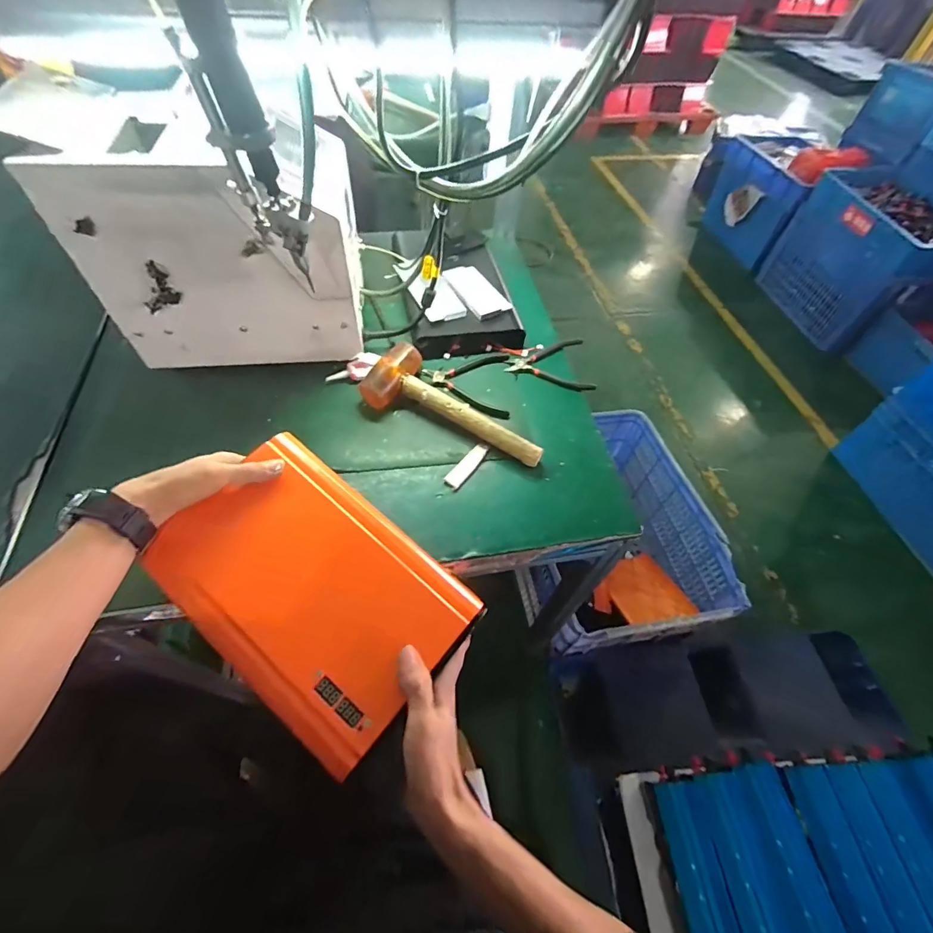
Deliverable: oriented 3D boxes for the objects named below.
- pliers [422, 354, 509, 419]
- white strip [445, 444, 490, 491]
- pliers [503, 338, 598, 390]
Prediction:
[{"bbox_3d":[0.026,-0.145,0.714,0.151,0.011,0.118,32,59,18],"label":"pliers"},{"bbox_3d":[0.002,-0.002,0.622,0.023,0.004,0.083,38,66,13],"label":"white strip"},{"bbox_3d":[0.146,-0.179,0.742,0.141,0.017,0.107,16,56,7],"label":"pliers"}]

